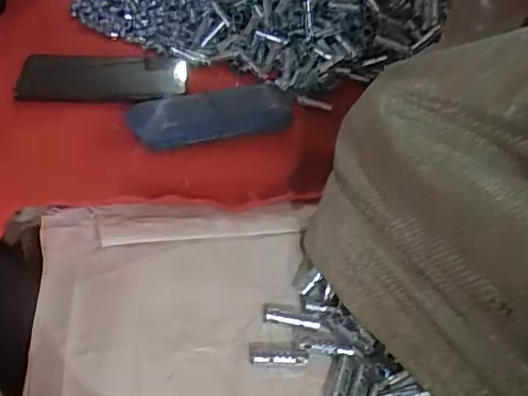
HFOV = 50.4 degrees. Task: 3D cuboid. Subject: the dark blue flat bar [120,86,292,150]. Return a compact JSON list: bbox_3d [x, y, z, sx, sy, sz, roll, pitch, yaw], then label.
[{"bbox_3d":[-0.047,-0.082,0.534,0.157,0.030,0.051,-7,44,-12],"label":"dark blue flat bar"}]

